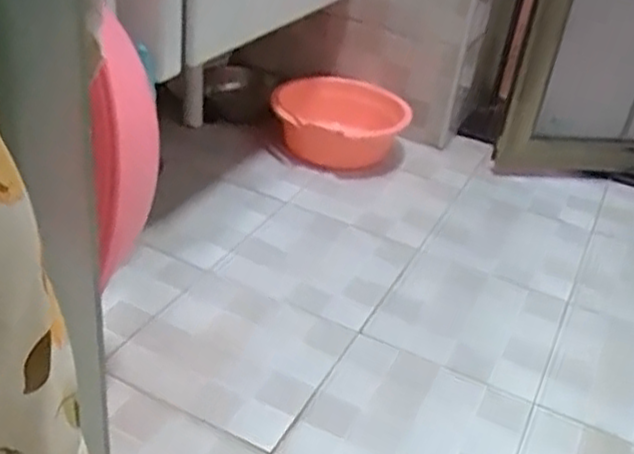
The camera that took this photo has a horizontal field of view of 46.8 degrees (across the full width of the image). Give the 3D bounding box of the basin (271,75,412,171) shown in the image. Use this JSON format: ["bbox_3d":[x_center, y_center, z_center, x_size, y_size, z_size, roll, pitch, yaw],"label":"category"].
[{"bbox_3d":[0.050,-0.285,1.931,0.347,0.109,0.347,6,32,-3],"label":"basin"}]

